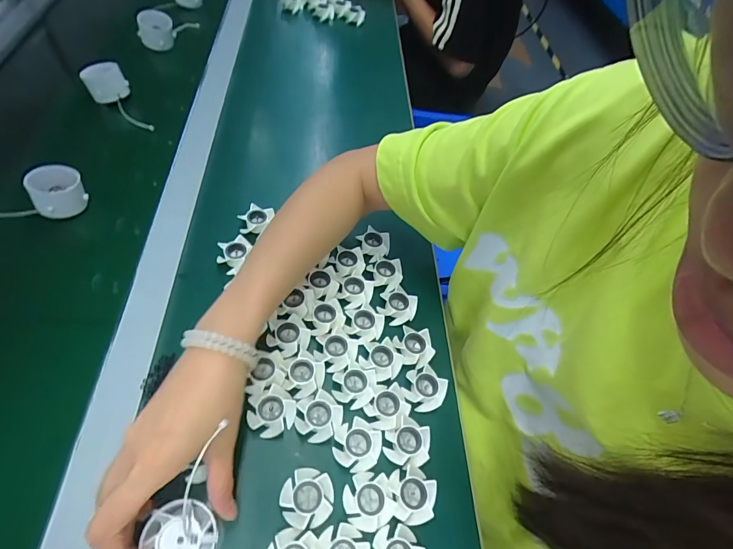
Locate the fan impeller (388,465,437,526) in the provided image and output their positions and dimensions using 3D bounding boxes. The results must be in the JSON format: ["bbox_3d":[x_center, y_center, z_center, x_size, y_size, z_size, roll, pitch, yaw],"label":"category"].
[{"bbox_3d":[0.038,0.184,0.323,0.039,0.012,0.040,4,54,-5],"label":"fan impeller"}]

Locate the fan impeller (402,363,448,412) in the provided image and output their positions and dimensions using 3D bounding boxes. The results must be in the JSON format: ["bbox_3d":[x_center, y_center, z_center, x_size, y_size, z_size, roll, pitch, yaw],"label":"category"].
[{"bbox_3d":[0.057,0.111,0.377,0.041,0.016,0.037,38,58,18],"label":"fan impeller"}]

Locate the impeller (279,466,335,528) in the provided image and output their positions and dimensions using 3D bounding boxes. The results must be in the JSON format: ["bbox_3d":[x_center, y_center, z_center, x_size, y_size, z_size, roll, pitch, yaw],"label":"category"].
[{"bbox_3d":[-0.048,0.181,0.314,0.039,0.019,0.042,1,54,-7],"label":"impeller"}]

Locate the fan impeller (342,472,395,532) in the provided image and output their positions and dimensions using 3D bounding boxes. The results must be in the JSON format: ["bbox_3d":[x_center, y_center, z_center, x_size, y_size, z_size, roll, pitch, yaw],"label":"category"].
[{"bbox_3d":[0.002,0.186,0.319,0.040,0.016,0.042,4,54,-5],"label":"fan impeller"}]

